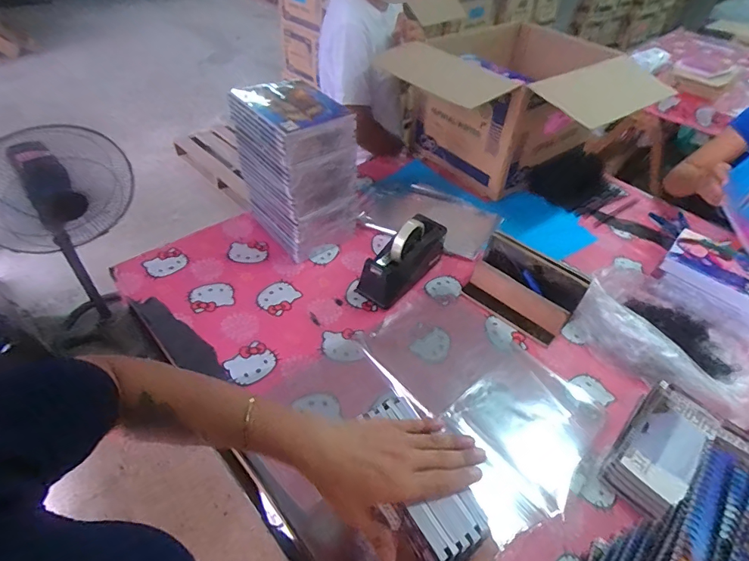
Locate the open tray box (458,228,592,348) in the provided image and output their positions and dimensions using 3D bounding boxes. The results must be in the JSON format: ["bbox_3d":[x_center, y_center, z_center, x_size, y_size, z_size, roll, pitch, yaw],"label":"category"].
[{"bbox_3d":[0.278,0.012,0.818,0.197,0.143,0.036,35,32,26],"label":"open tray box"}]

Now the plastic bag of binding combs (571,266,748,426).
[{"bbox_3d":[0.543,0.102,0.784,0.225,0.080,0.315,-26,54,-28],"label":"plastic bag of binding combs"}]

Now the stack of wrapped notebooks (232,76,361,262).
[{"bbox_3d":[-0.165,-0.230,0.879,0.175,0.282,0.236,-29,56,-30],"label":"stack of wrapped notebooks"}]

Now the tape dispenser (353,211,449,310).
[{"bbox_3d":[0.054,-0.047,0.851,0.082,0.113,0.209,34,52,24],"label":"tape dispenser"}]

